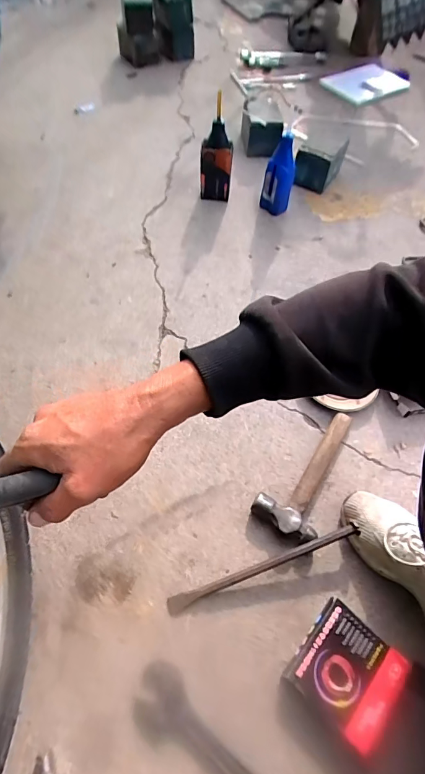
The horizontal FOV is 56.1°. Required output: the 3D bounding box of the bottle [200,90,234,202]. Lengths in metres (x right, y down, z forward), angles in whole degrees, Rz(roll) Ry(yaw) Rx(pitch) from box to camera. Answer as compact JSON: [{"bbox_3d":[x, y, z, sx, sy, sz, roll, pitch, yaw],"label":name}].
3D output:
[{"bbox_3d":[0.011,-0.596,0.998,0.079,0.255,0.083,3,57,-2],"label":"bottle"}]

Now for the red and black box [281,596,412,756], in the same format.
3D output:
[{"bbox_3d":[0.180,0.381,0.540,0.127,0.036,0.121,38,63,18],"label":"red and black box"}]

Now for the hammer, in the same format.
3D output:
[{"bbox_3d":[0.158,0.132,0.691,0.103,0.029,0.242,23,60,10],"label":"hammer"}]

